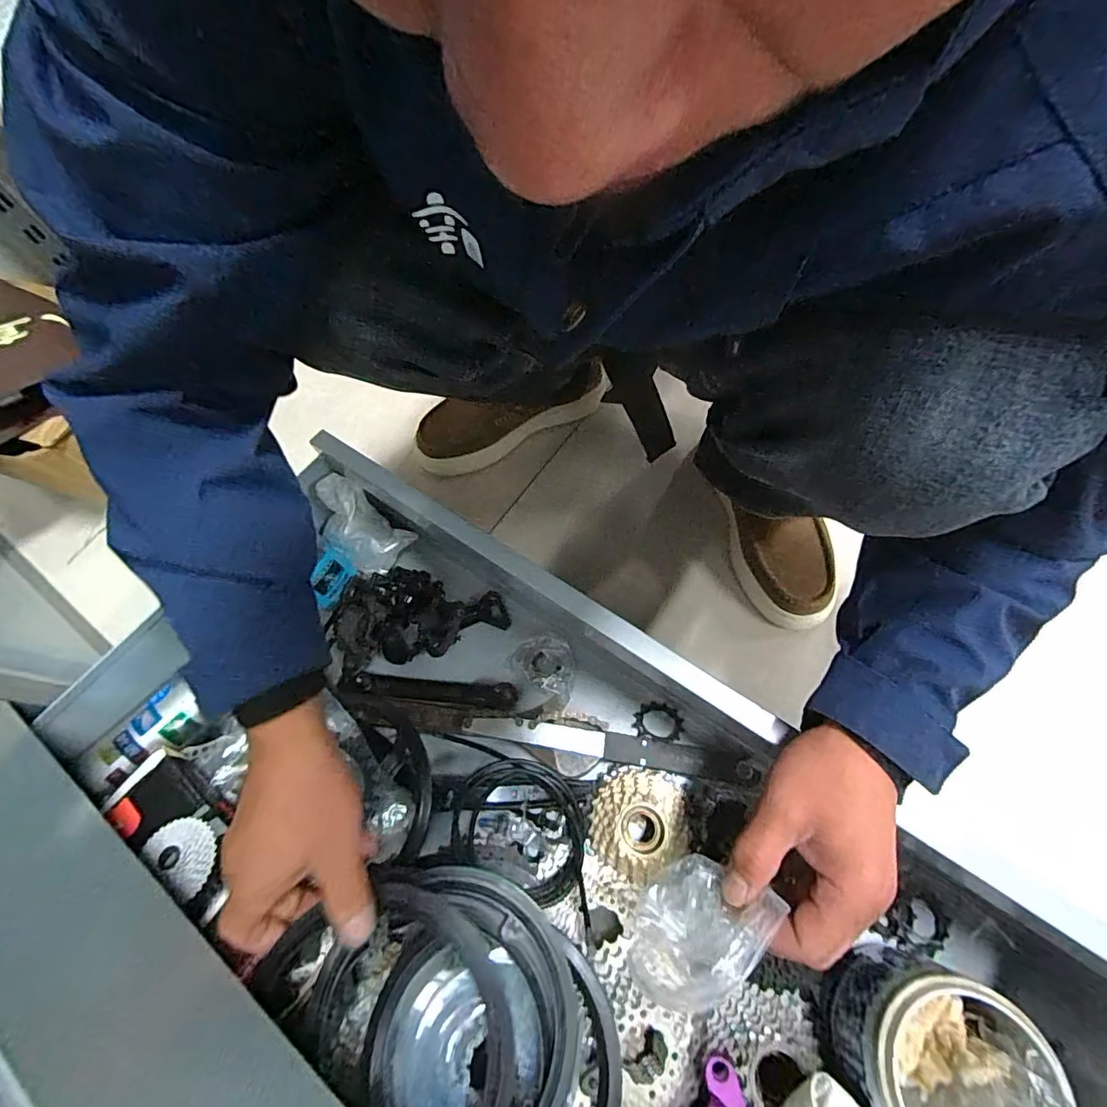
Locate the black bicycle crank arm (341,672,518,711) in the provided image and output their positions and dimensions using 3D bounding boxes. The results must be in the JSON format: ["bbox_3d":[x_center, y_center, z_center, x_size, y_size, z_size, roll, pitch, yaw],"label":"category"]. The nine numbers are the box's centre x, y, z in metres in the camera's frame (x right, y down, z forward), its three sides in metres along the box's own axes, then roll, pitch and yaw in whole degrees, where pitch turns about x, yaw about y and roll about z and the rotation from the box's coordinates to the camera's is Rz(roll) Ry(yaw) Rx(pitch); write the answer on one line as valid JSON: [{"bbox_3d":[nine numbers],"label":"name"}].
[{"bbox_3d":[-0.127,0.142,0.539,0.173,0.030,0.028,3,65,5],"label":"black bicycle crank arm"}]

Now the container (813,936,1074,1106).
[{"bbox_3d":[0.260,0.346,0.357,0.102,0.115,0.106,-1,65,3],"label":"container"}]

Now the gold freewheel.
[{"bbox_3d":[0.077,0.240,0.462,0.087,0.031,0.088,5,66,6],"label":"gold freewheel"}]

